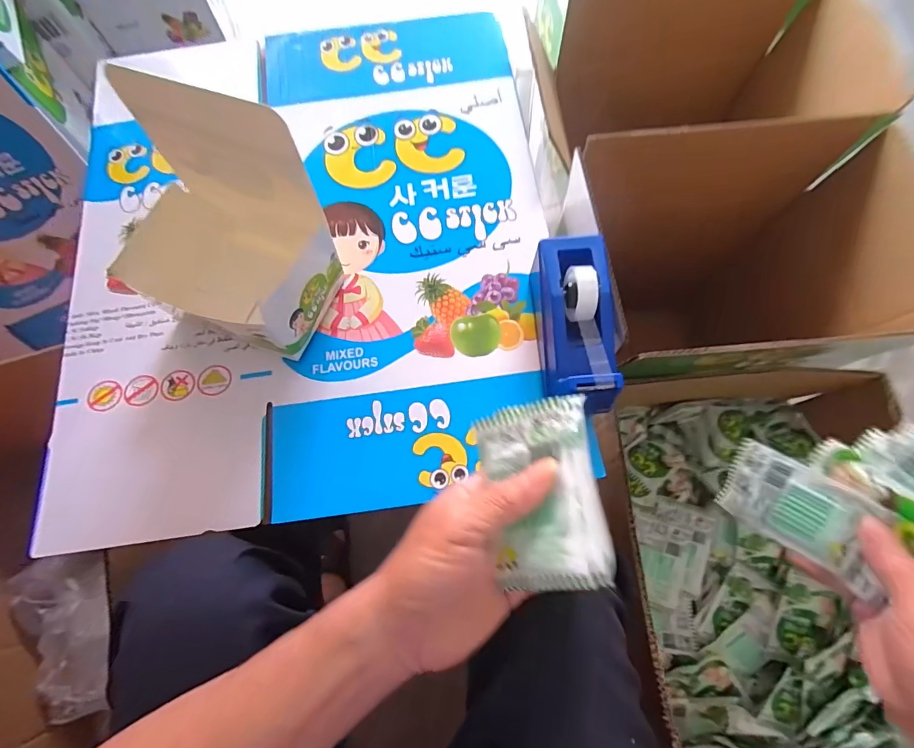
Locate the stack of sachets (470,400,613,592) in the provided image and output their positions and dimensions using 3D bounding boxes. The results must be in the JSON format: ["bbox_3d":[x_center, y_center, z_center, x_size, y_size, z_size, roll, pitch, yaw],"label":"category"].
[{"bbox_3d":[0.048,0.069,0.270,0.069,0.015,0.105,-18,62,29],"label":"stack of sachets"}]

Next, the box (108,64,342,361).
[{"bbox_3d":[-0.205,-0.115,0.377,0.155,0.182,0.112,21,74,8],"label":"box"}]

